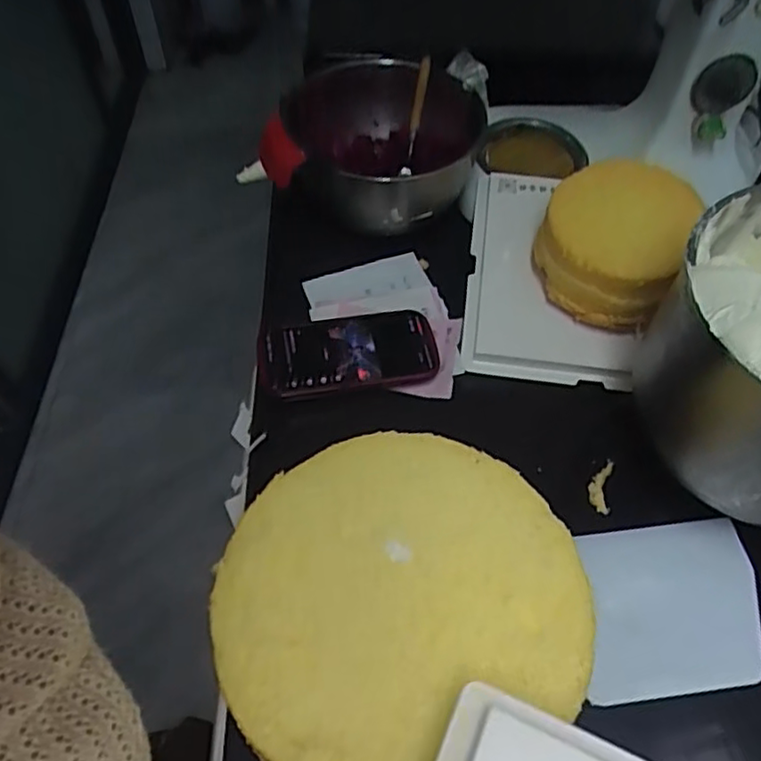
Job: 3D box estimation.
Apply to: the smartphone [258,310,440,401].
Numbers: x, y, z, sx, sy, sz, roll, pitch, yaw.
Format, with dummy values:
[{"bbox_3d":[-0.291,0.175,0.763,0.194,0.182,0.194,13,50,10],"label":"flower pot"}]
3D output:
[{"bbox_3d":[-0.030,-0.027,0.616,0.166,0.018,0.082,-6,56,-6],"label":"smartphone"}]

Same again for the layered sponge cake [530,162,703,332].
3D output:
[{"bbox_3d":[0.213,-0.128,0.605,0.123,0.102,0.113,1,56,-1],"label":"layered sponge cake"}]

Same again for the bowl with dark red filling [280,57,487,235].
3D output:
[{"bbox_3d":[0.015,-0.251,0.690,0.170,0.096,0.194,9,56,4],"label":"bowl with dark red filling"}]

